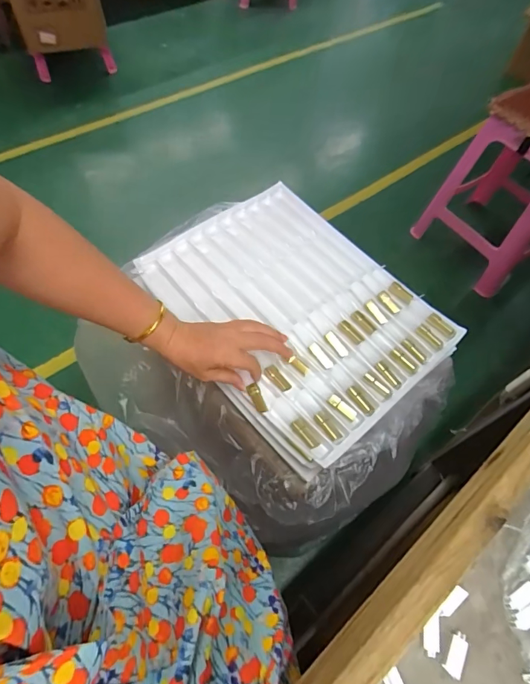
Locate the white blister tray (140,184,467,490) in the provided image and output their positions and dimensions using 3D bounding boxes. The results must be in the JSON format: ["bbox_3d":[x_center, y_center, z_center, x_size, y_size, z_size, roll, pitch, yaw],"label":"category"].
[{"bbox_3d":[0.045,-0.060,0.595,0.313,0.034,0.407,-34,65,-21],"label":"white blister tray"}]

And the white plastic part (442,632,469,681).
[{"bbox_3d":[0.125,0.204,0.260,0.010,0.007,0.025,31,62,16],"label":"white plastic part"}]

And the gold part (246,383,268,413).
[{"bbox_3d":[-0.009,0.071,0.498,0.013,0.014,0.039,-25,72,-17],"label":"gold part"}]

